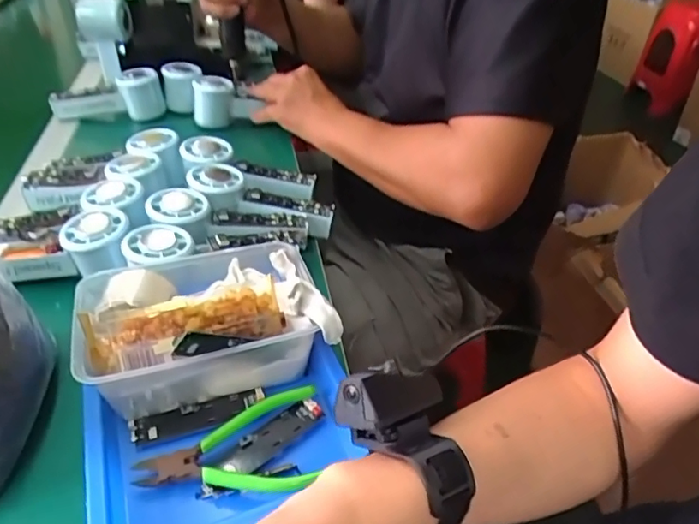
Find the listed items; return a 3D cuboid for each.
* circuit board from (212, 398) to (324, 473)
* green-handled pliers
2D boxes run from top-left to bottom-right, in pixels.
[{"bbox_3d":[-0.052,0.118,0.370,0.022,0.007,0.075,30,46,33],"label":"circuit board"},{"bbox_3d":[-0.079,0.118,0.355,0.113,0.011,0.073,-4,38,-6],"label":"green-handled pliers"}]

